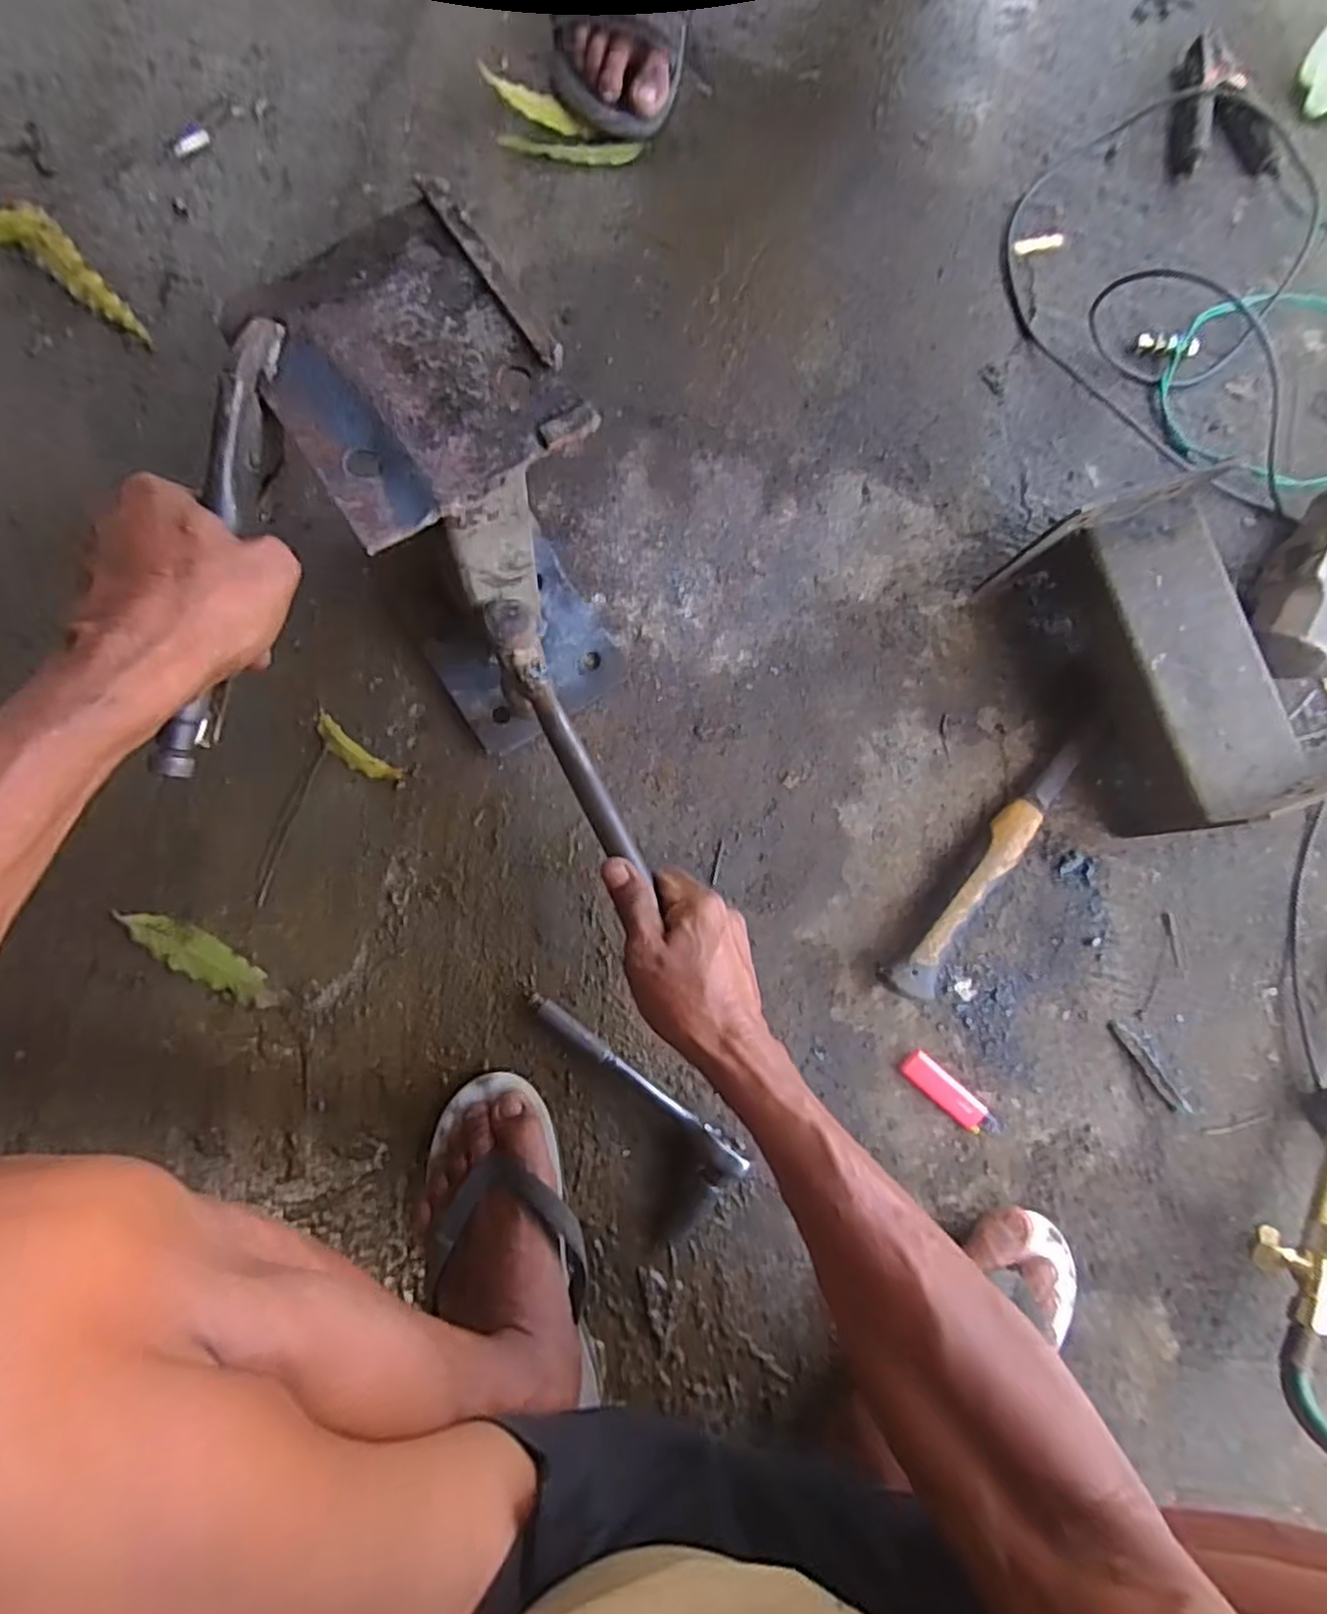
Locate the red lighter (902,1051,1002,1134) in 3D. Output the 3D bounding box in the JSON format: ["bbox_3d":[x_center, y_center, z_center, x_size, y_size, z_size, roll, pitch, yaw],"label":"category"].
[{"bbox_3d":[0.218,0.219,0.559,0.082,0.014,0.023,42,82,0],"label":"red lighter"}]

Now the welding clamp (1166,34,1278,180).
[{"bbox_3d":[0.503,-0.646,0.683,0.088,0.031,0.140,-15,86,-7],"label":"welding clamp"}]

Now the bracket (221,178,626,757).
[{"bbox_3d":[-0.117,-0.170,0.469,0.129,0.243,0.204,-29,88,-7],"label":"bracket"}]

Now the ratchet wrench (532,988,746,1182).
[{"bbox_3d":[-0.020,0.197,0.528,0.187,0.041,0.024,37,82,-1],"label":"ratchet wrench"}]

